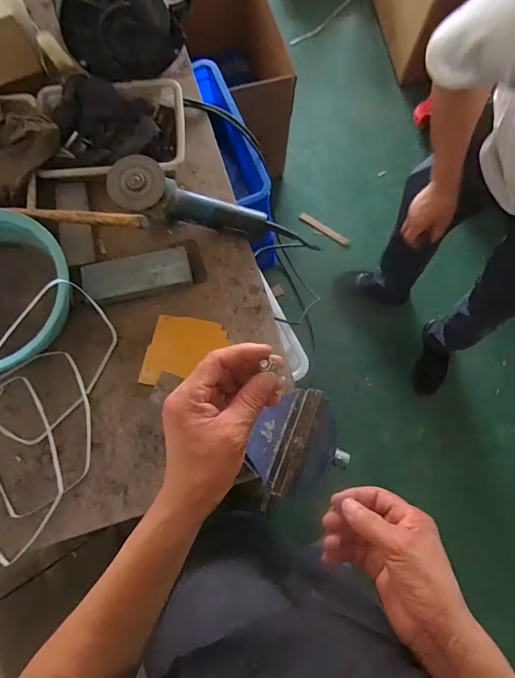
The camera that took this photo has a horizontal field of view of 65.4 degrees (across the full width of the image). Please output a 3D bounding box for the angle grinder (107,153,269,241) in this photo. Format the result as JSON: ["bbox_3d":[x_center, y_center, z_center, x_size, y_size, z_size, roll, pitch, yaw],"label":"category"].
[{"bbox_3d":[-0.130,-0.256,0.762,0.302,0.085,0.098,17,78,-11],"label":"angle grinder"}]

